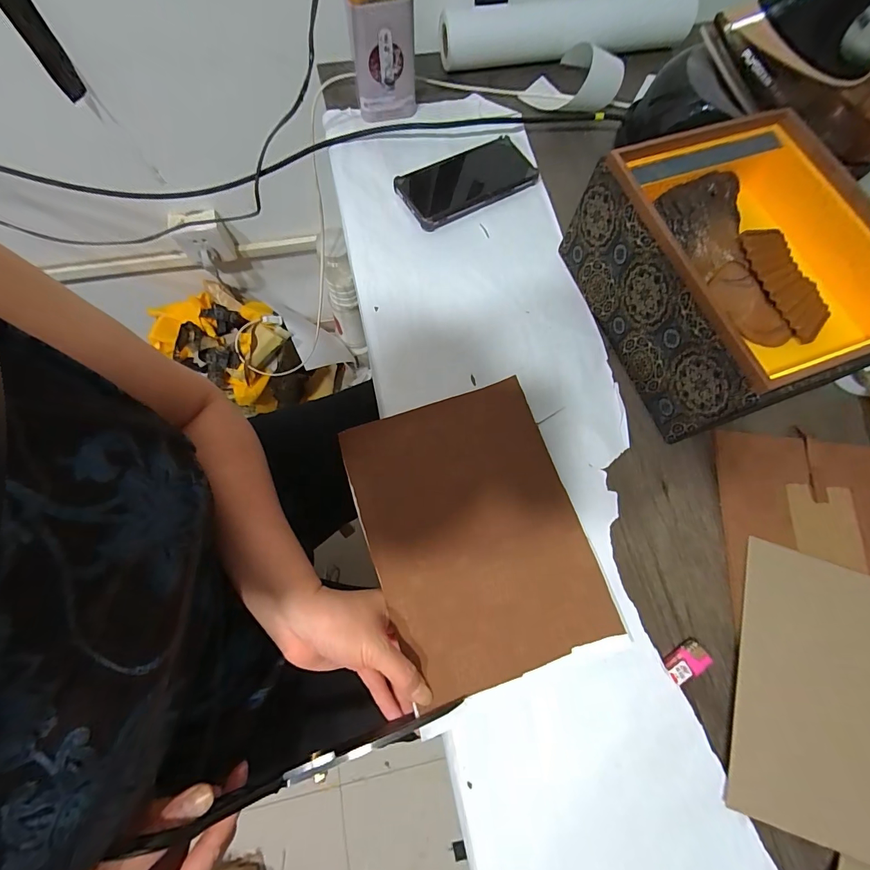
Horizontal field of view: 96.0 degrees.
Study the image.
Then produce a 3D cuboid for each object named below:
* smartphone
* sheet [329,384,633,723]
[{"bbox_3d":[0.038,-0.308,0.476,0.158,0.019,0.081,-26,75,-9],"label":"smartphone"},{"bbox_3d":[0.035,0.084,0.361,0.186,0.011,0.246,-19,74,-6],"label":"sheet"}]

